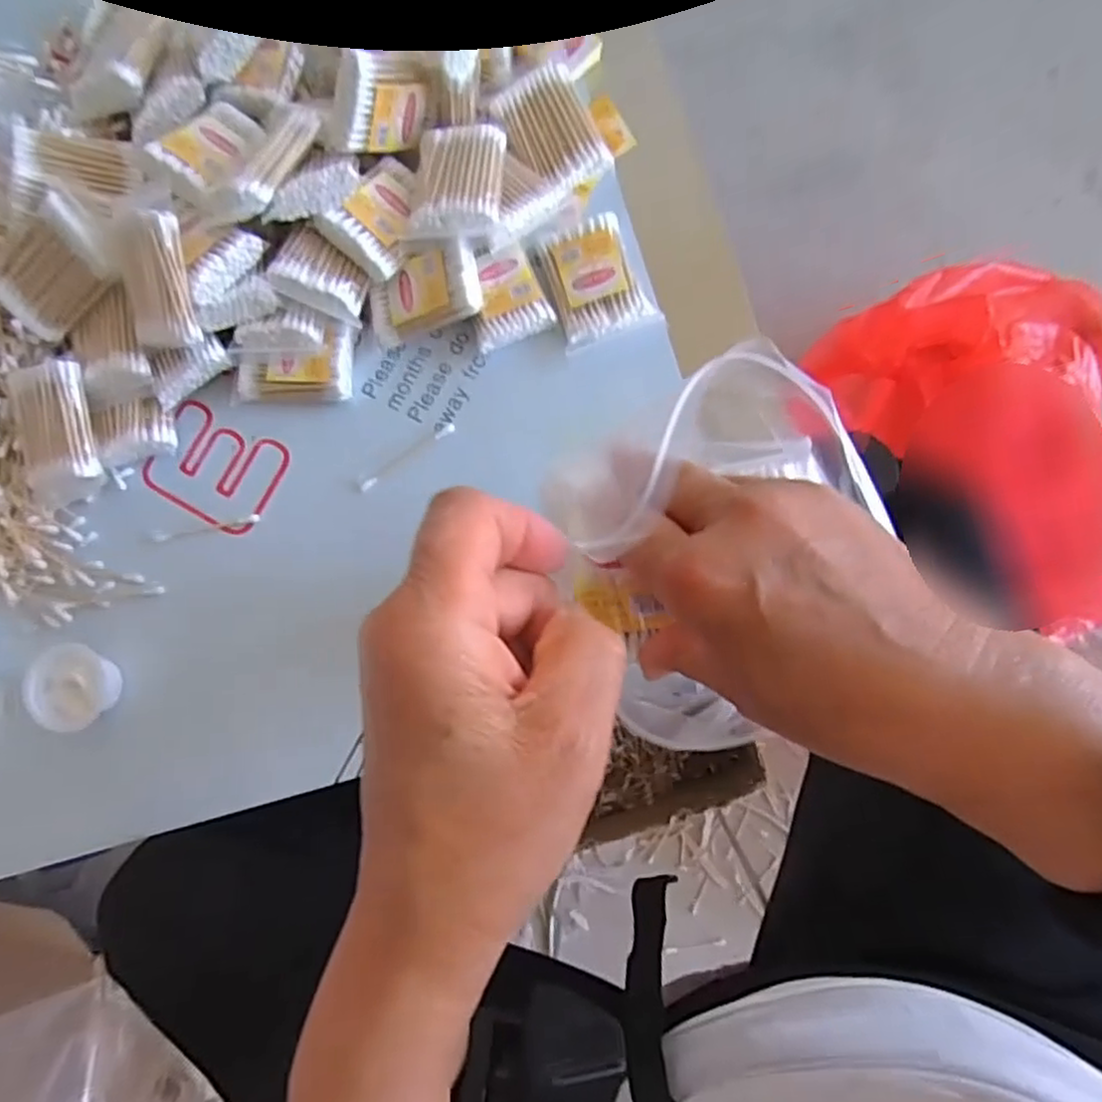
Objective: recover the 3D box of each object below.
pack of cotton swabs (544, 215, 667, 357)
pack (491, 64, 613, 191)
[{"bbox_3d":[0.031,-0.178,0.460,0.061,0.013,0.083,-14,81,4],"label":"pack of cotton swabs"},{"bbox_3d":[0.001,-0.280,0.465,0.056,0.014,0.076,-31,81,1],"label":"pack"}]

